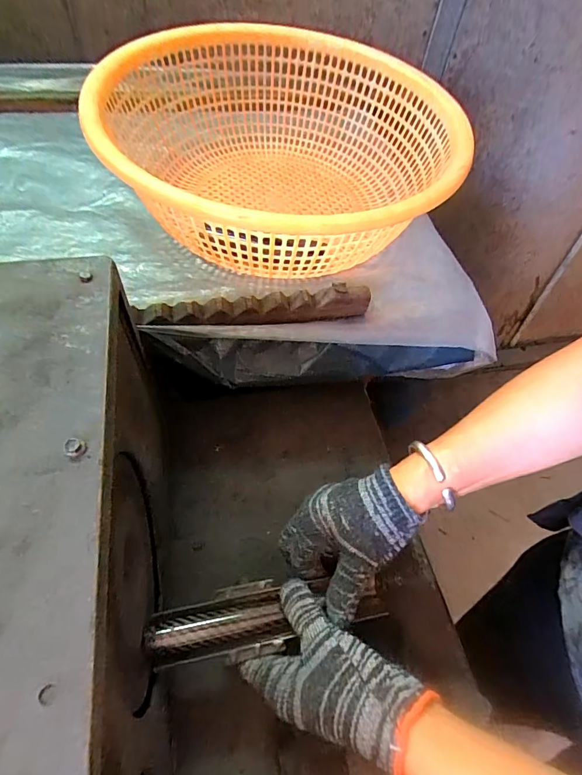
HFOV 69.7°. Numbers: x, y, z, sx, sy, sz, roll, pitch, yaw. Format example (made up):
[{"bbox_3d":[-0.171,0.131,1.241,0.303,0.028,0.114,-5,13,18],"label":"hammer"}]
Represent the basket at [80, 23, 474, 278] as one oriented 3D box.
[{"bbox_3d":[-0.009,-0.272,0.496,0.384,0.148,0.393,26,56,13],"label":"basket"}]

